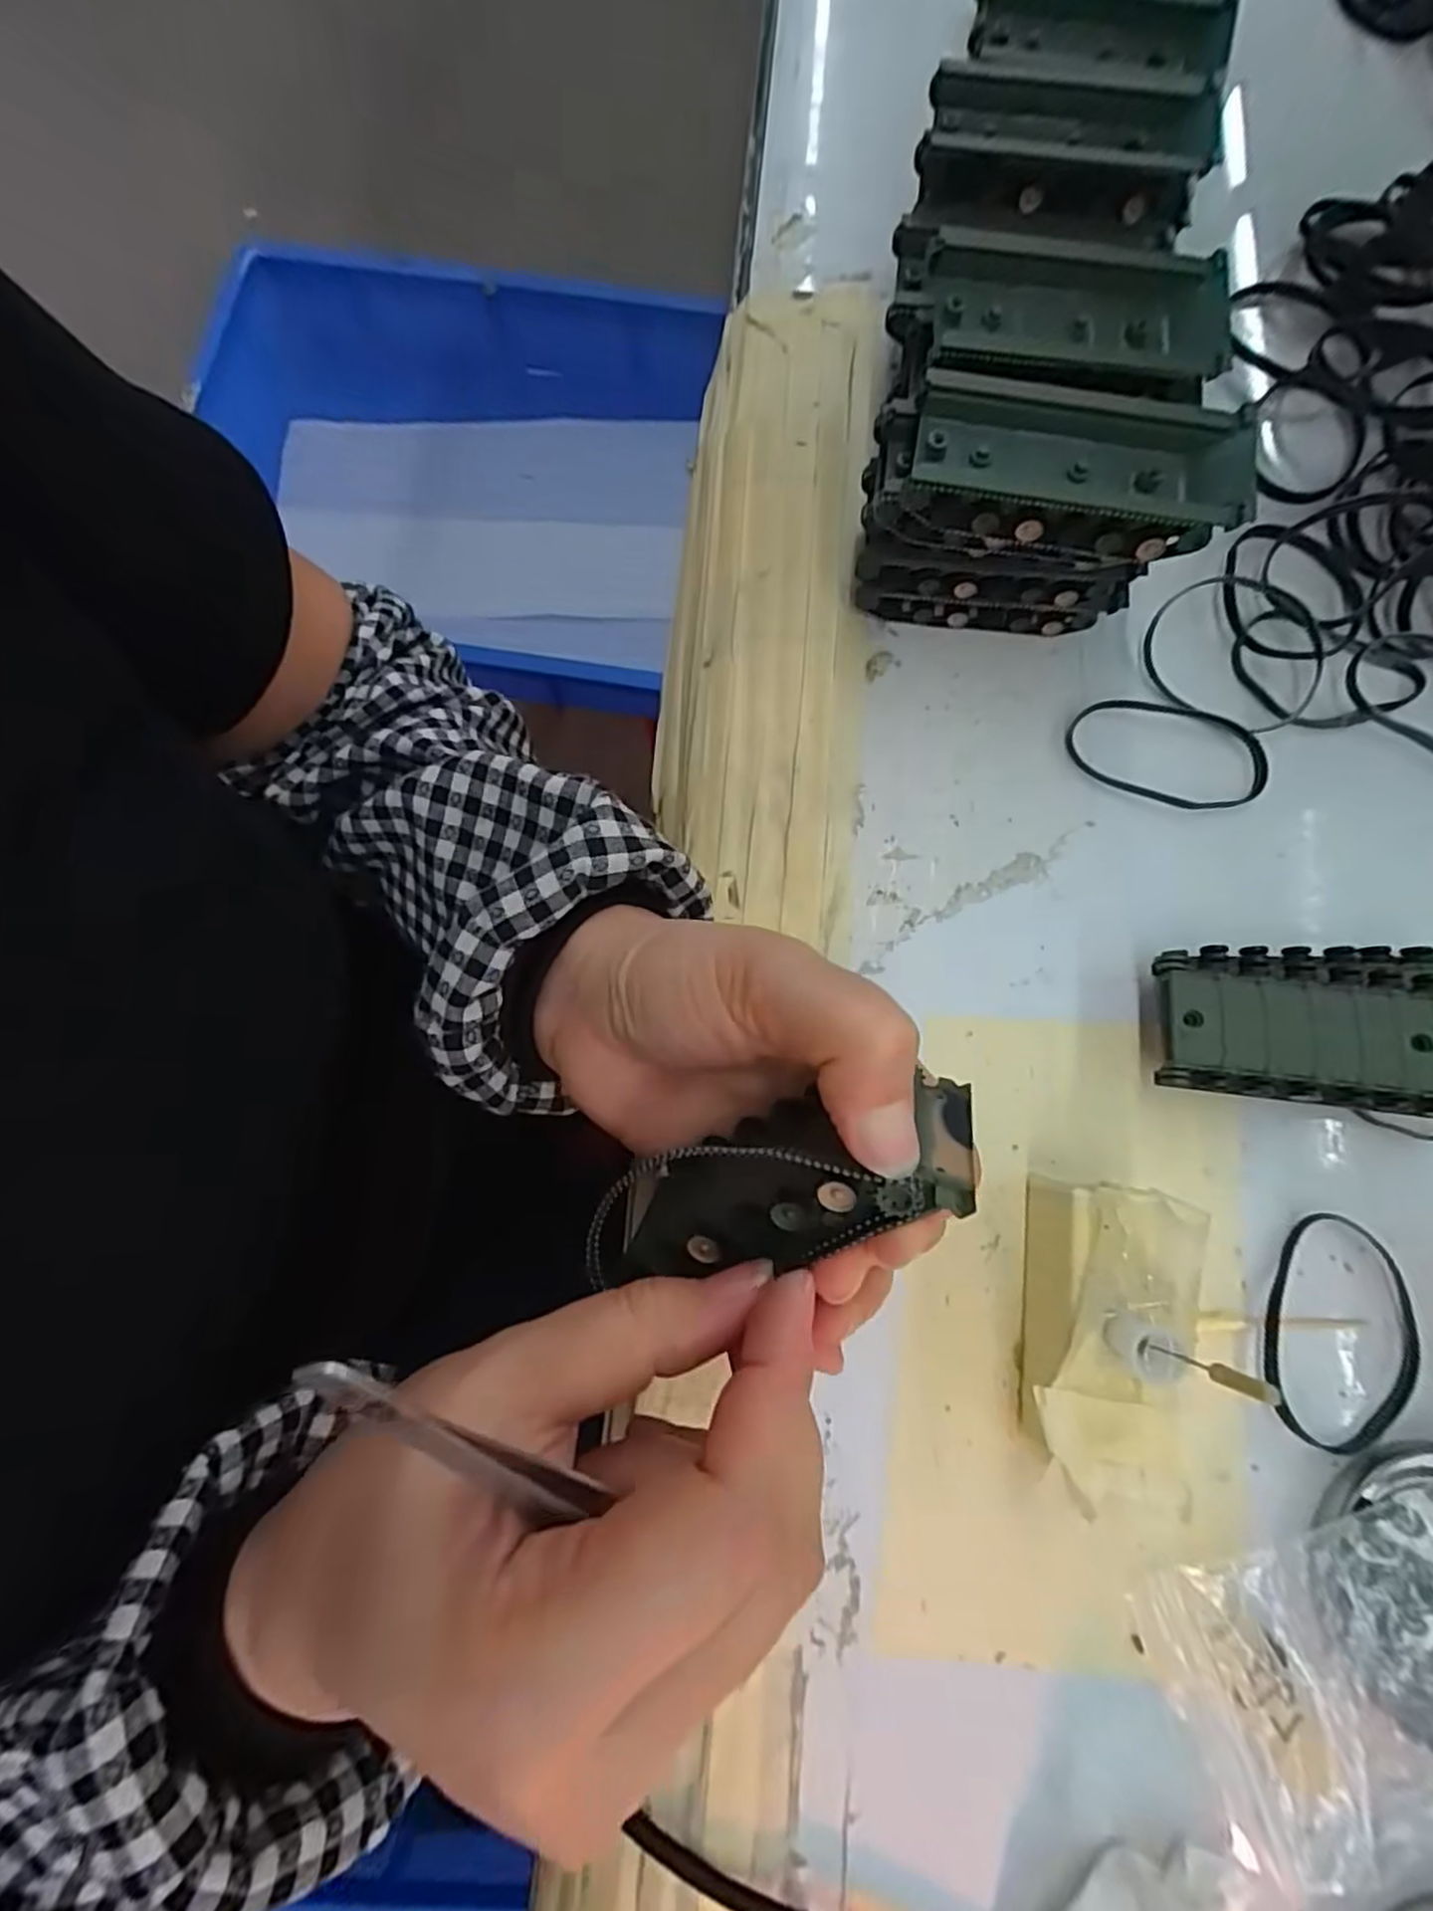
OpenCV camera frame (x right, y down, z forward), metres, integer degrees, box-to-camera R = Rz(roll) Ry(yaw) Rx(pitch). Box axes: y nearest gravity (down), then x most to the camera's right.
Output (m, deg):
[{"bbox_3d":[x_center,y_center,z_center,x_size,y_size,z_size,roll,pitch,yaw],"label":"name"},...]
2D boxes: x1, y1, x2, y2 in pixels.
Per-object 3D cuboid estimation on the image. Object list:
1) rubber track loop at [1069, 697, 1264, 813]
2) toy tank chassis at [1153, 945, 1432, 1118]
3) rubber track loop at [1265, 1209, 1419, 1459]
[{"bbox_3d":[0.171,-0.076,0.271,0.073,0.004,0.040,8,78,2],"label":"rubber track loop"},{"bbox_3d":[0.190,0.022,0.238,0.086,0.032,0.054,6,78,2],"label":"toy tank chassis"},{"bbox_3d":[0.201,0.122,0.231,0.048,0.004,0.070,25,79,6],"label":"rubber track loop"}]

